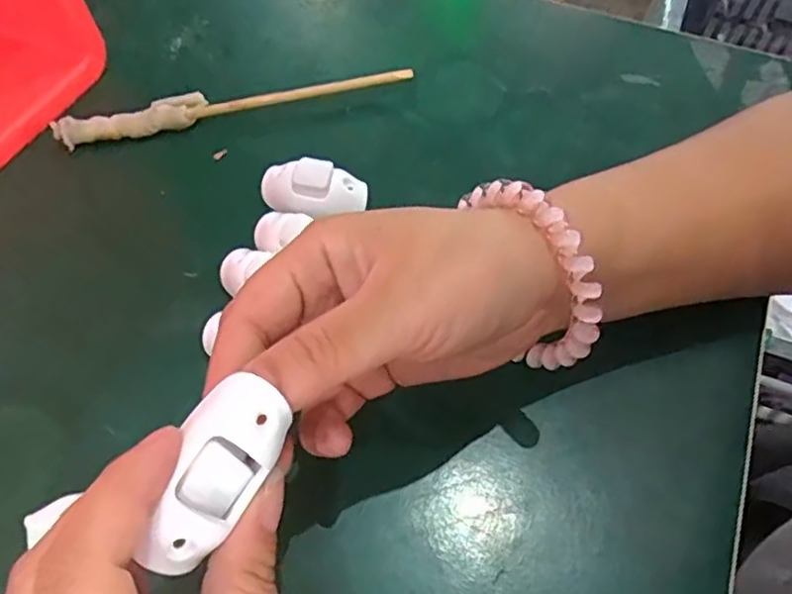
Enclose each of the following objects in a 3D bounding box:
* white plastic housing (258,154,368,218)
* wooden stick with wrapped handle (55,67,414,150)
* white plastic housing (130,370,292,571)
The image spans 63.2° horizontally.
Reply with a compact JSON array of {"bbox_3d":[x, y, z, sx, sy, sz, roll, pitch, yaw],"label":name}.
[{"bbox_3d":[-0.041,-0.050,0.321,0.052,0.027,0.025,11,60,5],"label":"white plastic housing"},{"bbox_3d":[-0.088,-0.109,0.362,0.193,0.015,0.018,-12,61,-8],"label":"wooden stick with wrapped handle"},{"bbox_3d":[-0.047,0.046,0.167,0.023,0.013,0.050,23,70,11],"label":"white plastic housing"}]

